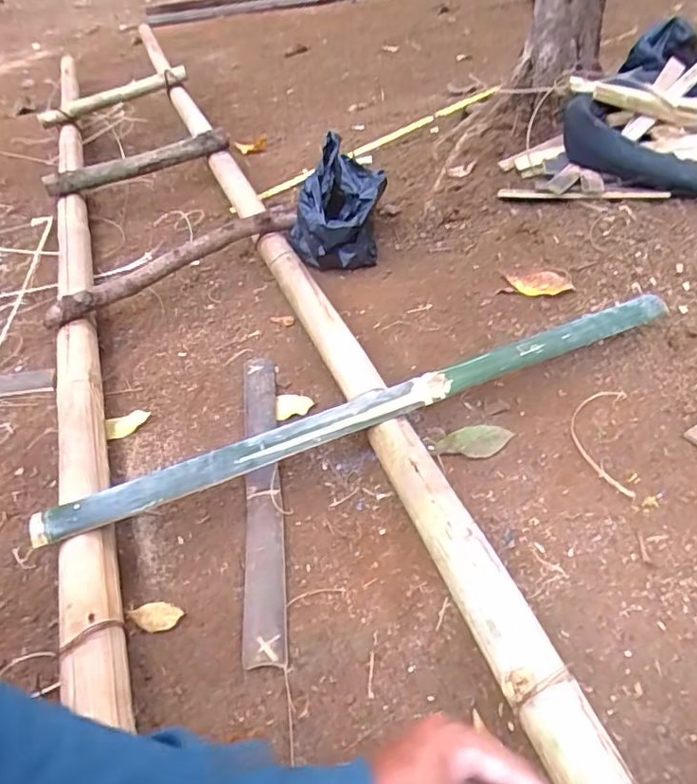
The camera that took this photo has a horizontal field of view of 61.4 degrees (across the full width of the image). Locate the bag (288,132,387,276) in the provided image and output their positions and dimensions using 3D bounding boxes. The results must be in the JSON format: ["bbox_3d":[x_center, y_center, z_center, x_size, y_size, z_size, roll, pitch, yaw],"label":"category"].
[{"bbox_3d":[-0.018,-0.285,0.915,0.151,0.145,0.140,-5,43,3],"label":"bag"}]

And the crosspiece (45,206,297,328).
[{"bbox_3d":[-0.259,-0.195,0.883,0.390,0.051,0.048,-26,46,-19],"label":"crosspiece"}]

